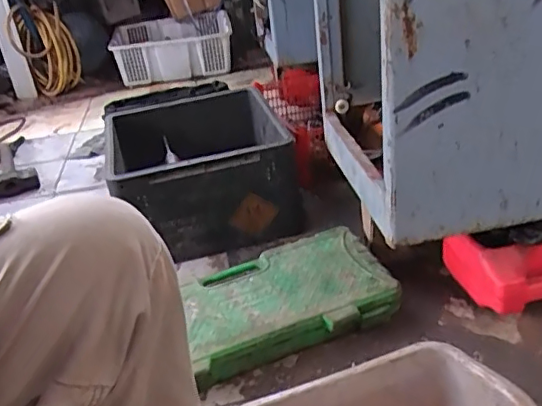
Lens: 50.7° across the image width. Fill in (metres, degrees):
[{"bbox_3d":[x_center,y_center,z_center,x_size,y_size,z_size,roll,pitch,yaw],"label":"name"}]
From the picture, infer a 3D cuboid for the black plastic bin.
[{"bbox_3d":[-0.182,-0.106,1.350,0.351,0.217,0.562,-13,29,-9],"label":"black plastic bin"}]

